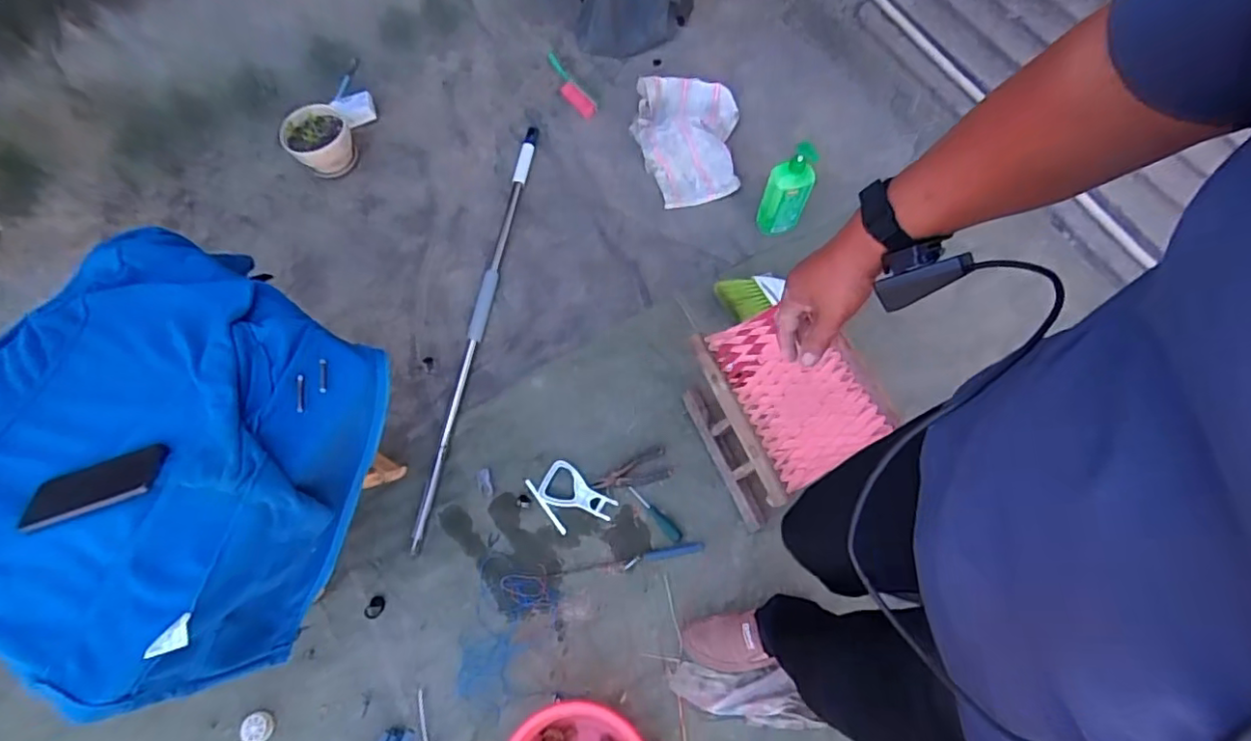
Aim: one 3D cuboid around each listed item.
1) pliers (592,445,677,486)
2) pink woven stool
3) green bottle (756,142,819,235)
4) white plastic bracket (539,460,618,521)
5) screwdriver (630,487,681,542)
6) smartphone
[{"bbox_3d":[0.013,0.210,1.249,0.159,0.017,0.071,-16,67,-5],"label":"pliers"},{"bbox_3d":[0.274,0.086,1.140,0.223,0.339,0.291,-26,69,-9],"label":"pink woven stool"},{"bbox_3d":[0.370,-0.404,1.375,0.107,0.262,0.057,9,68,6],"label":"green bottle"},{"bbox_3d":[-0.095,0.244,1.242,0.160,0.014,0.090,14,68,8],"label":"white plastic bracket"},{"bbox_3d":[0.060,0.294,1.228,0.143,0.027,0.022,42,74,17],"label":"screwdriver"},{"bbox_3d":[-0.662,0.144,0.748,0.168,0.008,0.076,-18,52,-2],"label":"smartphone"}]

